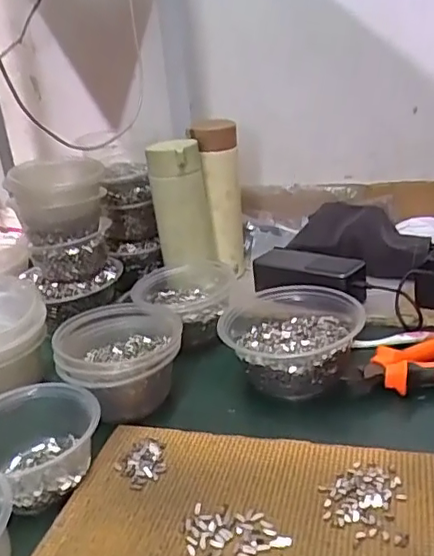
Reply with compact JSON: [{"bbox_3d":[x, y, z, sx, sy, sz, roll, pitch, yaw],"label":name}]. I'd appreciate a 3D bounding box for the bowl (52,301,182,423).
[{"bbox_3d":[-0.090,0.079,0.554,0.116,0.068,0.106,-16,26,-19],"label":"bowl"}]

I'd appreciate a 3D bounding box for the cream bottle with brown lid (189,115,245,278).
[{"bbox_3d":[0.006,-0.105,0.768,0.054,0.199,0.059,-7,24,1],"label":"cream bottle with brown lid"}]

